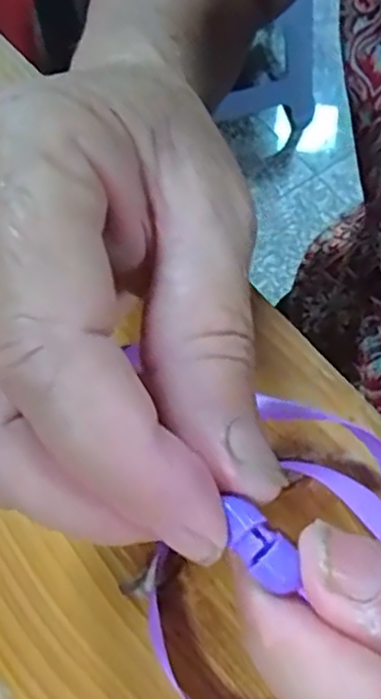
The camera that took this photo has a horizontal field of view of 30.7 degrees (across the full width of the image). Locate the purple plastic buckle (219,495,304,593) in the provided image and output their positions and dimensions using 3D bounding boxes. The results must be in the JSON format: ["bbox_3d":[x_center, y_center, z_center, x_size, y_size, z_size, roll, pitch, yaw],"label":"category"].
[{"bbox_3d":[0.011,0.032,0.117,0.008,0.004,0.016,-37,79,-18],"label":"purple plastic buckle"}]

